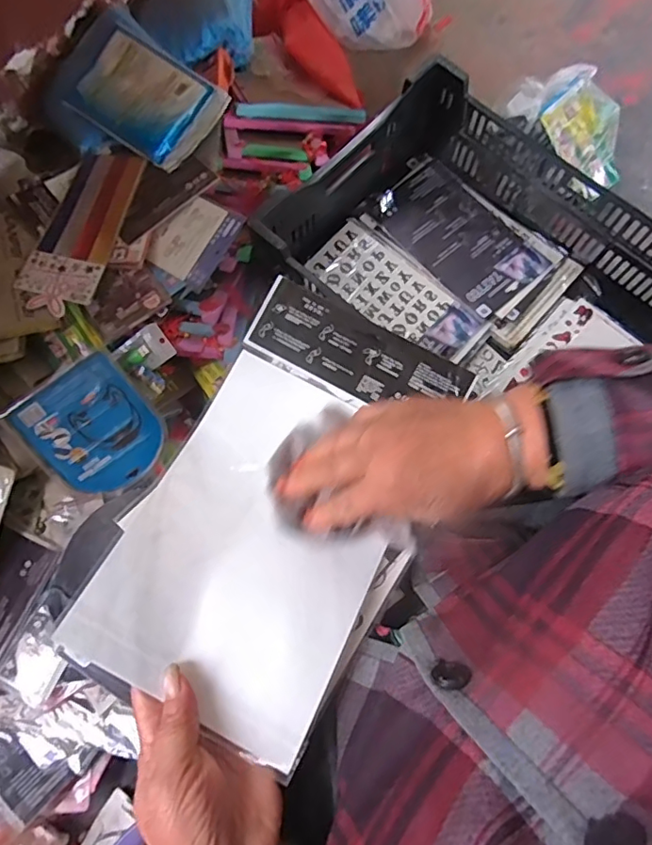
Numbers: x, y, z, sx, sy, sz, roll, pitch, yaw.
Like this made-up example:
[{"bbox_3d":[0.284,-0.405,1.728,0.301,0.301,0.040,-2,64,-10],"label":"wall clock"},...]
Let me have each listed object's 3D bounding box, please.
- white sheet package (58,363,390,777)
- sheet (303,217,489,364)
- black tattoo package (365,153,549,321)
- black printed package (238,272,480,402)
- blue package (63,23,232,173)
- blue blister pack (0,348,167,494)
[{"bbox_3d":[-0.041,0.072,0.351,0.160,0.029,0.217,27,72,7],"label":"white sheet package"},{"bbox_3d":[0.108,-0.207,0.852,0.284,0.007,0.122,42,78,11],"label":"sheet"},{"bbox_3d":[0.217,-0.311,0.888,0.165,0.010,0.282,-39,78,-10],"label":"black tattoo package"},{"bbox_3d":[0.022,-0.048,0.389,0.157,0.004,0.056,27,89,7],"label":"black printed package"},{"bbox_3d":[-0.269,-0.482,0.805,0.215,0.022,0.146,37,87,7],"label":"blue package"},{"bbox_3d":[-0.303,0.012,0.708,0.152,0.022,0.166,-34,112,-2],"label":"blue blister pack"}]

